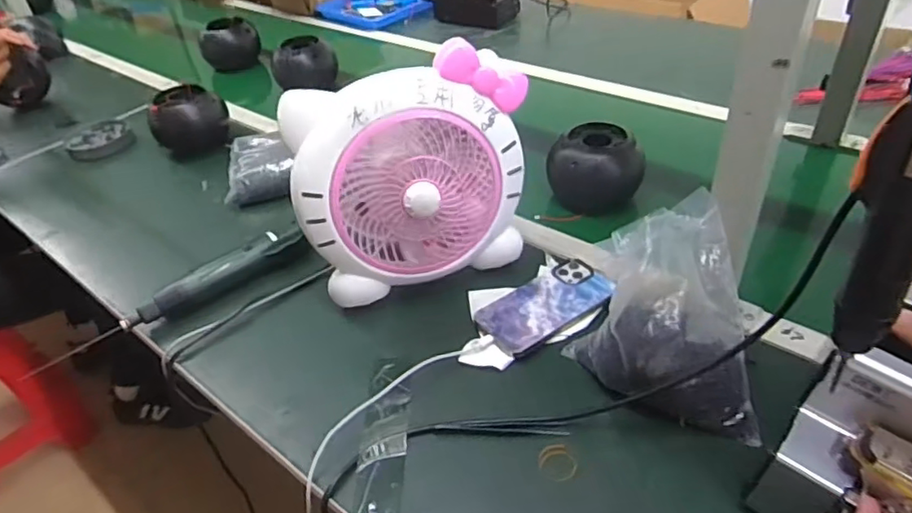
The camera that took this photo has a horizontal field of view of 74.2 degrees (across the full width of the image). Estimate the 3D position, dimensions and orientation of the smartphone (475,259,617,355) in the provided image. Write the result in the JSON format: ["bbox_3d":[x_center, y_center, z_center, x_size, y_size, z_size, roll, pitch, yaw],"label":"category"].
[{"bbox_3d":[0.100,0.053,0.687,0.156,0.008,0.083,-27,44,-23],"label":"smartphone"}]

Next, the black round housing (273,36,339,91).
[{"bbox_3d":[-0.301,-0.378,1.209,0.123,0.093,0.104,-22,42,-18],"label":"black round housing"}]

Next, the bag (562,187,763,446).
[{"bbox_3d":[0.214,0.041,0.576,0.181,0.145,0.166,17,45,25],"label":"bag"}]

